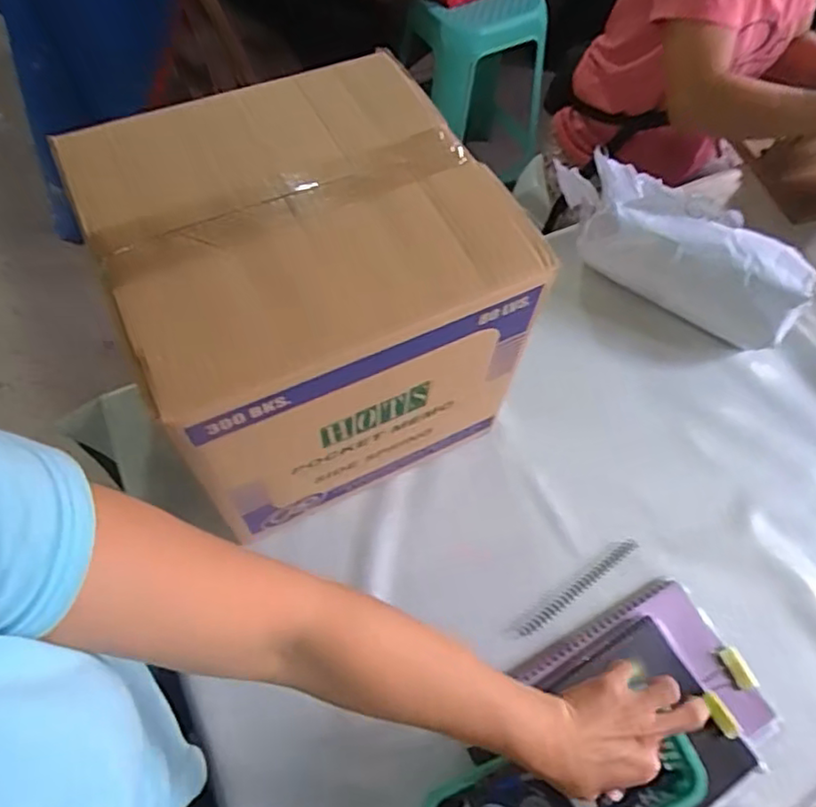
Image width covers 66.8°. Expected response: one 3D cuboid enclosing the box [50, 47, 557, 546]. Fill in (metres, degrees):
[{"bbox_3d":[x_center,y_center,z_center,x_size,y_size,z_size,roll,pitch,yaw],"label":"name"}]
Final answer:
[{"bbox_3d":[-0.089,-0.089,0.577,0.286,0.265,0.274,-23,65,-15],"label":"box"}]

